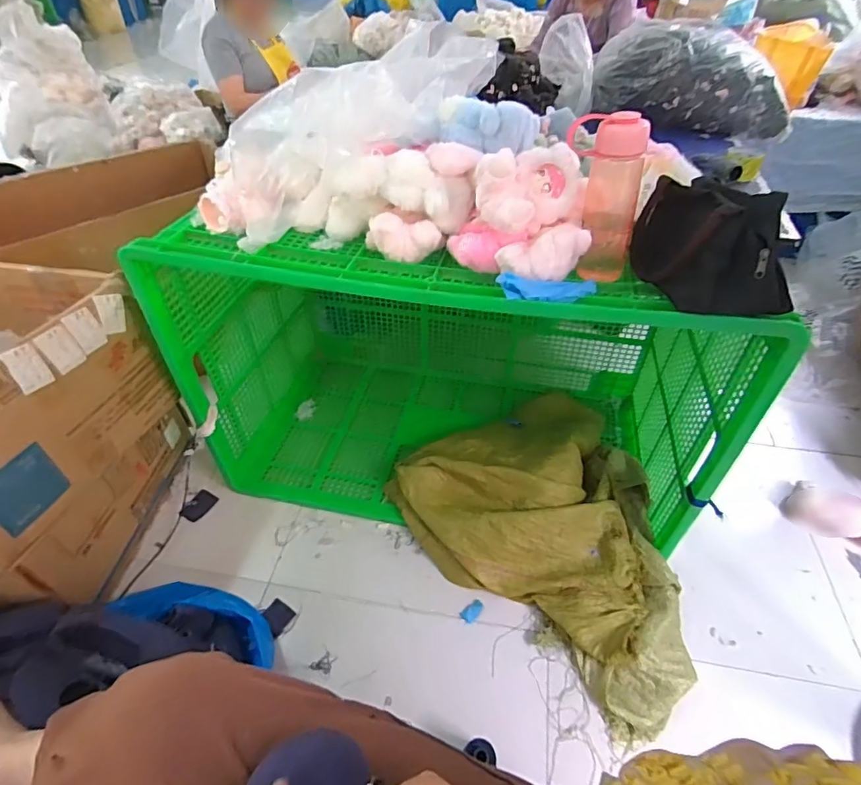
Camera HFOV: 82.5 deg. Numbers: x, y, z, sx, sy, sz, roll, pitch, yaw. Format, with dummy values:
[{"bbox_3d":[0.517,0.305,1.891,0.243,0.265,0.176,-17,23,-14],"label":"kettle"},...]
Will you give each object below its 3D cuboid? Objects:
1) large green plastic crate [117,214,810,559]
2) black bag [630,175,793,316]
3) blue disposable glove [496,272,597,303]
[{"bbox_3d":[0.052,-0.101,1.126,1.023,0.658,0.566,9,45,9],"label":"large green plastic crate"},{"bbox_3d":[0.377,-0.206,0.668,0.101,0.135,0.233,-11,45,-12],"label":"black bag"},{"bbox_3d":[0.169,-0.149,0.695,0.141,0.026,0.049,1,44,1],"label":"blue disposable glove"}]

